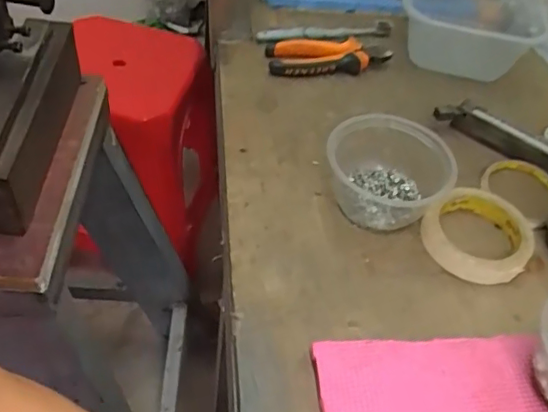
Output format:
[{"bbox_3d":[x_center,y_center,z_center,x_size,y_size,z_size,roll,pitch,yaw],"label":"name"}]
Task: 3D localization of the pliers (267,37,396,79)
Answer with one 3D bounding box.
[{"bbox_3d":[0.066,-0.182,0.692,0.148,0.026,0.061,-5,49,-9],"label":"pliers"}]

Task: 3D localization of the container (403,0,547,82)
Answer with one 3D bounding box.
[{"bbox_3d":[0.255,-0.250,0.750,0.170,0.087,0.186,16,49,9],"label":"container"}]

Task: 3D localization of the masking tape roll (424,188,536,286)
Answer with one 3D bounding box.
[{"bbox_3d":[0.188,0.027,0.535,0.092,0.029,0.098,2,48,-3],"label":"masking tape roll"}]

